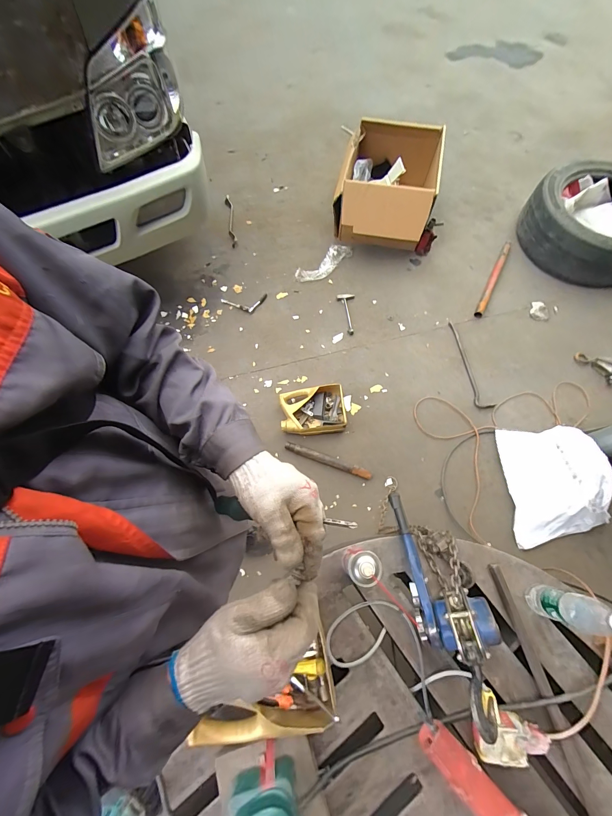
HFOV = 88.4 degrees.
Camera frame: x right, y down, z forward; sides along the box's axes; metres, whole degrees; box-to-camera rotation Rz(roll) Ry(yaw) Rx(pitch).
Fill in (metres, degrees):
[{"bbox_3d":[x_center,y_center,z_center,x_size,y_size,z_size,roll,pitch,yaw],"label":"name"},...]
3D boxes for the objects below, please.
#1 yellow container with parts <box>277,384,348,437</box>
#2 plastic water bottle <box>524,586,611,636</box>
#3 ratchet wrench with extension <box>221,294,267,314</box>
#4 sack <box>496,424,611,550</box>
[{"bbox_3d":[0.033,0.011,1.420,0.291,0.090,0.214,-6,69,-2],"label":"yellow container with parts"},{"bbox_3d":[0.524,0.395,0.612,0.070,0.226,0.061,14,70,6],"label":"plastic water bottle"},{"bbox_3d":[-0.320,-0.548,1.665,0.238,0.021,0.104,-12,69,-4],"label":"ratchet wrench with extension"},{"bbox_3d":[0.997,0.296,1.233,0.320,0.195,0.466,2,69,2],"label":"sack"}]

